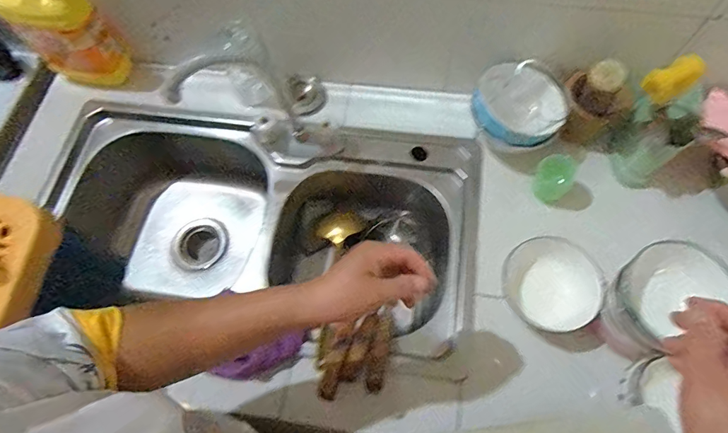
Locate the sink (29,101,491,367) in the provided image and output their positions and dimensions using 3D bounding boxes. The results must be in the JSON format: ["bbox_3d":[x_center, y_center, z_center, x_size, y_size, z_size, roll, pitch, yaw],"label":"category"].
[{"bbox_3d":[-0.195,0.028,0.814,0.767,0.225,0.394,8,67,6],"label":"sink"}]

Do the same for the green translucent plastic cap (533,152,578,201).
[{"bbox_3d":[0.300,-0.060,0.679,0.056,0.051,0.059,-1,66,2],"label":"green translucent plastic cap"}]

